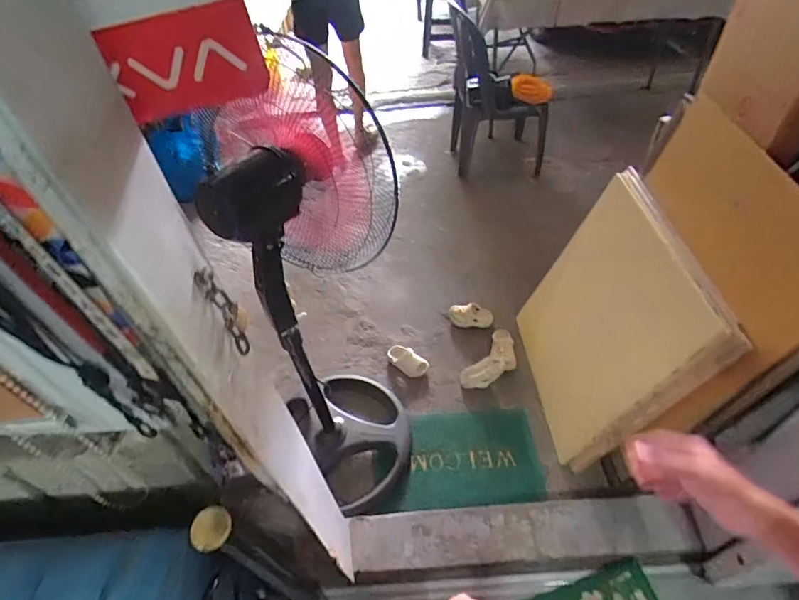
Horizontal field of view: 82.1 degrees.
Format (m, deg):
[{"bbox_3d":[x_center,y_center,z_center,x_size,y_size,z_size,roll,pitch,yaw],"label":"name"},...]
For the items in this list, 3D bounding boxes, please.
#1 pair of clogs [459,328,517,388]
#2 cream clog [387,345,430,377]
[{"bbox_3d":[0.331,0.216,1.627,0.135,0.118,0.255,35,59,30],"label":"pair of clogs"},{"bbox_3d":[0.027,0.217,1.669,0.165,0.051,0.083,29,56,27],"label":"cream clog"}]

